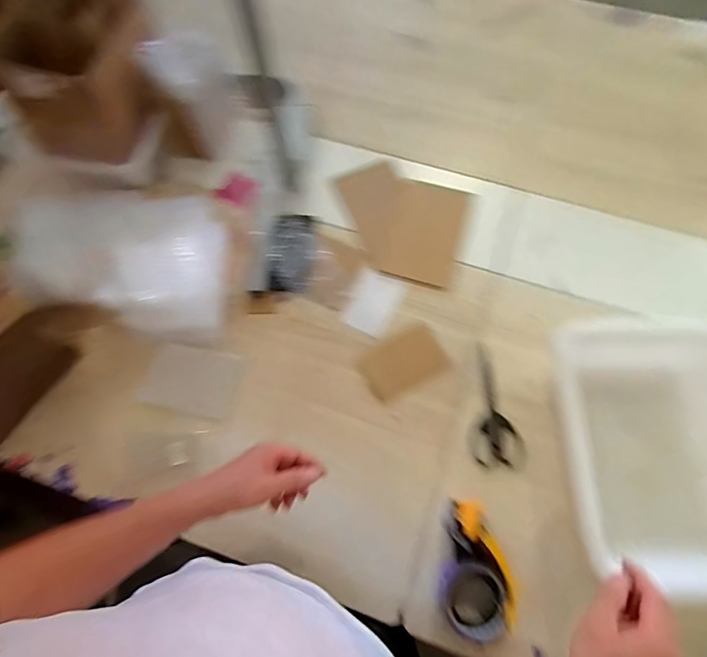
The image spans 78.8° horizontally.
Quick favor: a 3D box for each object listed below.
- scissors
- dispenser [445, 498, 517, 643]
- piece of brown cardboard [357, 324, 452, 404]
[{"bbox_3d":[0.232,0.127,0.718,0.079,0.018,0.201,-1,70,1],"label":"scissors"},{"bbox_3d":[0.175,0.335,0.604,0.093,0.070,0.172,3,70,2],"label":"dispenser"},{"bbox_3d":[0.089,0.061,0.755,0.141,0.006,0.093,-27,72,-9],"label":"piece of brown cardboard"}]

